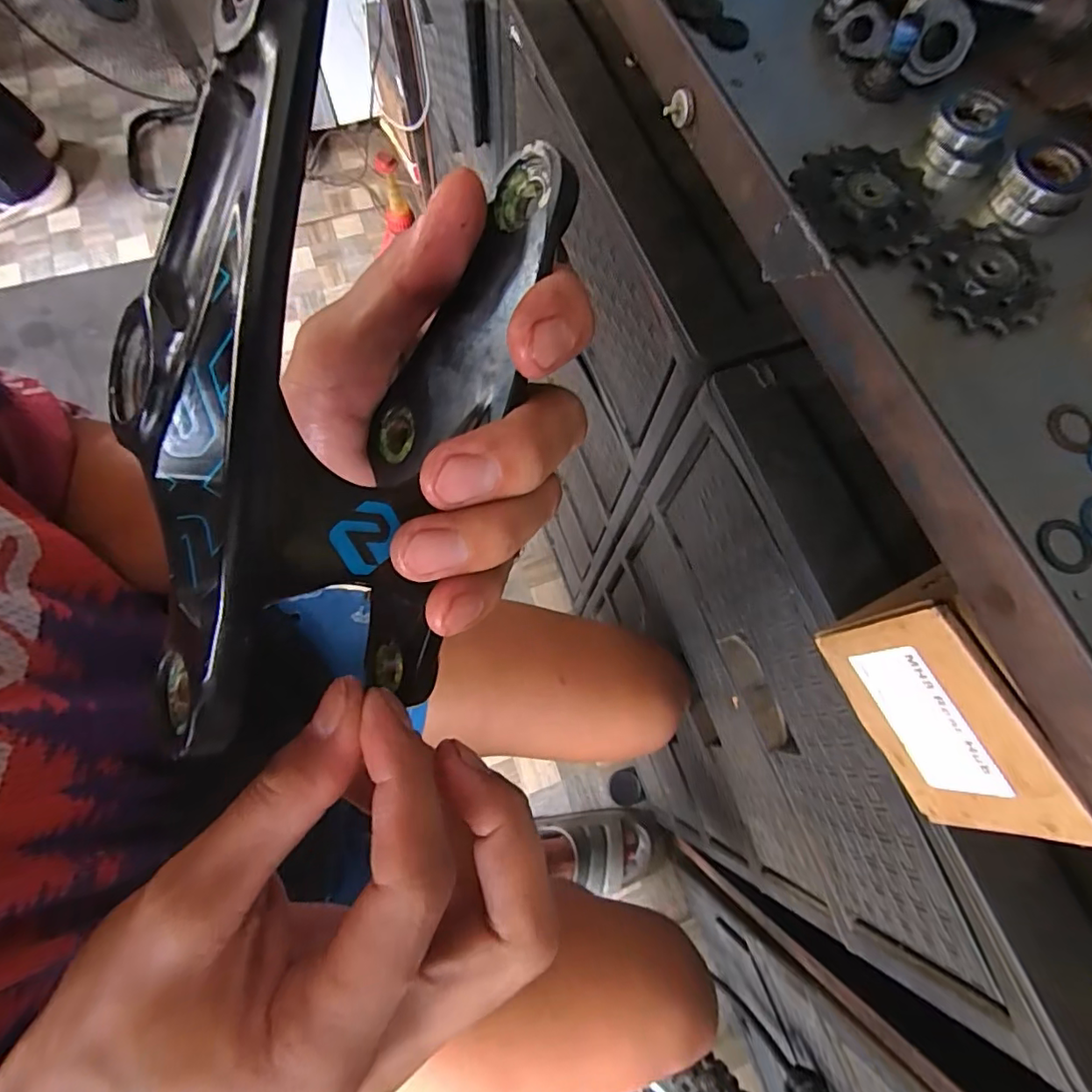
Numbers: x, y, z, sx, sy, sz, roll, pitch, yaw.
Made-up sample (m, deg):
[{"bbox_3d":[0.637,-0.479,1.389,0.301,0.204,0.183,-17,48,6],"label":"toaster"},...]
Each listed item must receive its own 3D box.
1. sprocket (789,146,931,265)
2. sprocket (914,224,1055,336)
[{"bbox_3d":[0.116,-0.127,0.203,0.048,0.004,0.049,-12,73,-6],"label":"sprocket"},{"bbox_3d":[0.153,-0.094,0.194,0.042,0.006,0.041,-11,73,-6],"label":"sprocket"}]

